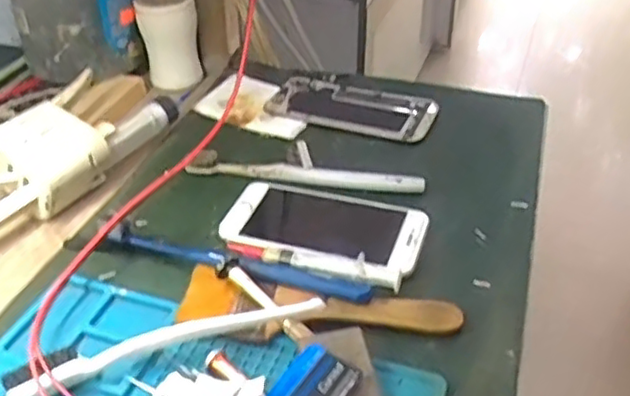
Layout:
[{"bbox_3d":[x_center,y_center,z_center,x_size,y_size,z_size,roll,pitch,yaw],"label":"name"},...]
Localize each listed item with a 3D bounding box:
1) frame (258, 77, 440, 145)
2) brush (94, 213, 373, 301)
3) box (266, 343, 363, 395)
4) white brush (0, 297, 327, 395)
[{"bbox_3d":[0.036,-0.084,0.618,0.148,0.013,0.075,14,43,22],"label":"frame"},{"bbox_3d":[-0.054,0.038,0.431,0.181,0.020,0.021,9,38,12],"label":"brush"},{"bbox_3d":[-0.004,0.101,0.349,0.035,0.012,0.053,22,42,27],"label":"box"},{"bbox_3d":[-0.081,0.079,0.378,0.169,0.019,0.031,-14,39,-18],"label":"white brush"}]

